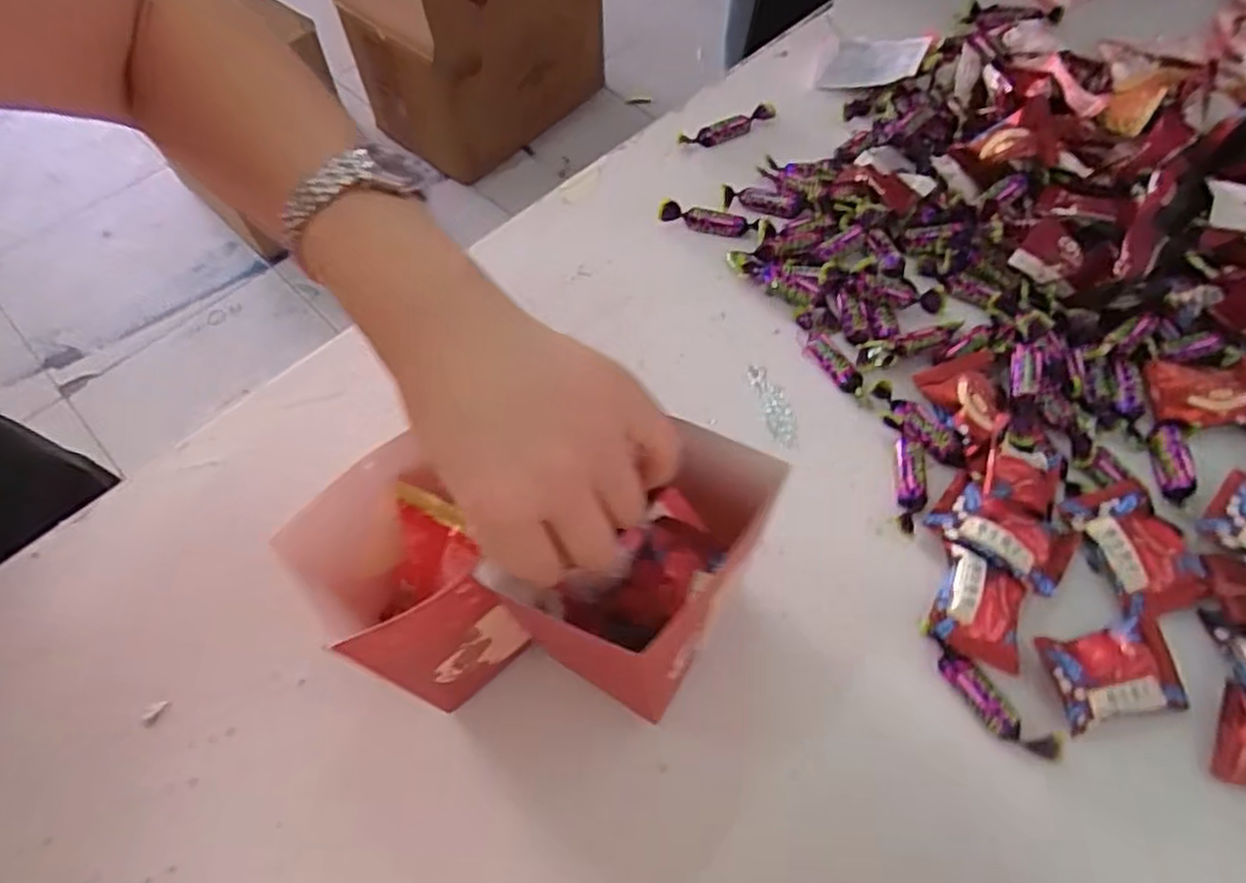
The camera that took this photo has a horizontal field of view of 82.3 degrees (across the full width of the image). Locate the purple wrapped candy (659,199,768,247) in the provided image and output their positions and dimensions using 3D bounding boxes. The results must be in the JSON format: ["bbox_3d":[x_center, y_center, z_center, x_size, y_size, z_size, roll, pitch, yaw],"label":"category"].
[{"bbox_3d":[0.068,-0.169,0.539,0.081,0.015,0.019,17,63,11],"label":"purple wrapped candy"}]

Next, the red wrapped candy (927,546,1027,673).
[{"bbox_3d":[0.193,0.090,0.384,0.043,0.016,0.055,24,64,14],"label":"red wrapped candy"}]

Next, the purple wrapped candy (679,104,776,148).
[{"bbox_3d":[0.089,-0.261,0.595,0.085,0.012,0.014,-22,62,-10],"label":"purple wrapped candy"}]

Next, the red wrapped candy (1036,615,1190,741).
[{"bbox_3d":[0.257,0.121,0.371,0.066,0.019,0.044,-10,61,-4],"label":"red wrapped candy"}]

